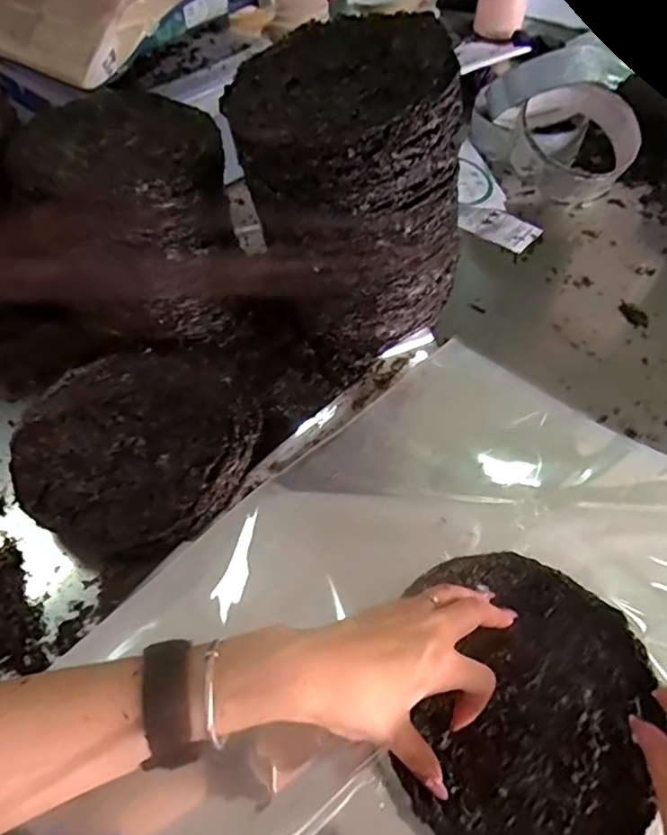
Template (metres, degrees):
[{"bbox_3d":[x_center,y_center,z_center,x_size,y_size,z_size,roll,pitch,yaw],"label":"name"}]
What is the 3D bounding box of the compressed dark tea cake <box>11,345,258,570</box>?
[{"bbox_3d":[-0.180,0.021,0.556,0.212,0.051,0.231,32,60,20],"label":"compressed dark tea cake"}]

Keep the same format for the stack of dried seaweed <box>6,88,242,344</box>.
[{"bbox_3d":[-0.208,-0.215,0.627,0.201,0.182,0.215,1,55,-1],"label":"stack of dried seaweed"}]

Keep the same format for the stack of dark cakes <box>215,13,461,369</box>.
[{"bbox_3d":[0.018,-0.213,0.592,0.213,0.286,0.200,-10,55,-8],"label":"stack of dark cakes"}]

